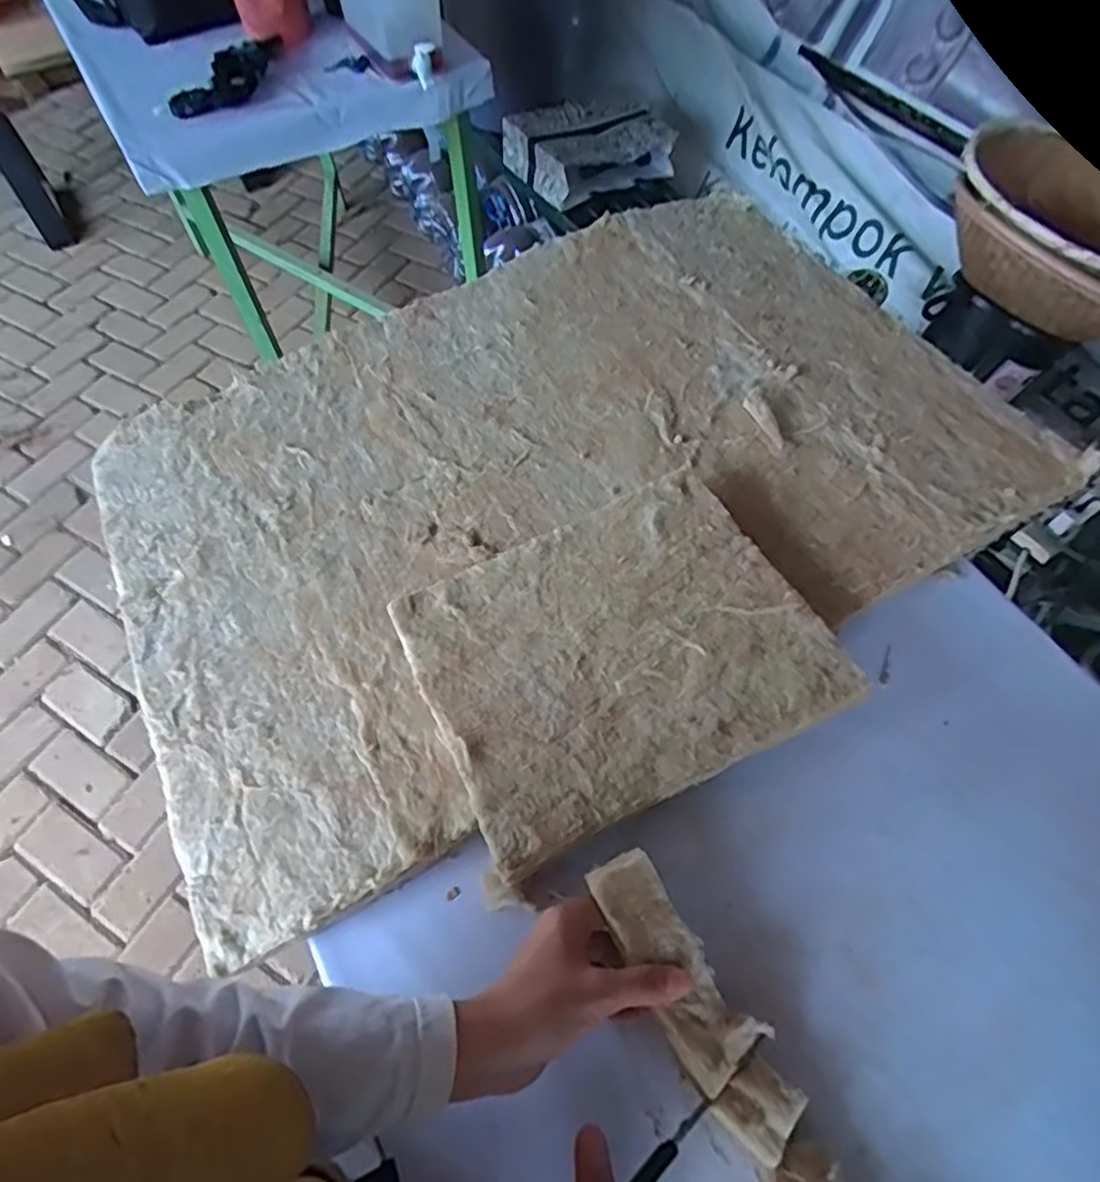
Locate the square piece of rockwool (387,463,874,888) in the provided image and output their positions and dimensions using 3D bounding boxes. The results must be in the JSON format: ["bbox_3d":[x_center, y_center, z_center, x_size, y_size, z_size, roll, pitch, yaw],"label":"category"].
[{"bbox_3d":[0.051,0.046,0.513,0.279,0.032,0.221,-22,62,-14],"label":"square piece of rockwool"}]

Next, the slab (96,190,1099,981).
[{"bbox_3d":[0.006,-0.133,0.642,0.800,0.039,0.555,-26,64,-13],"label":"slab"}]

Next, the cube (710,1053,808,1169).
[{"bbox_3d":[0.119,0.299,0.398,0.041,0.039,0.046,37,68,21],"label":"cube"}]

